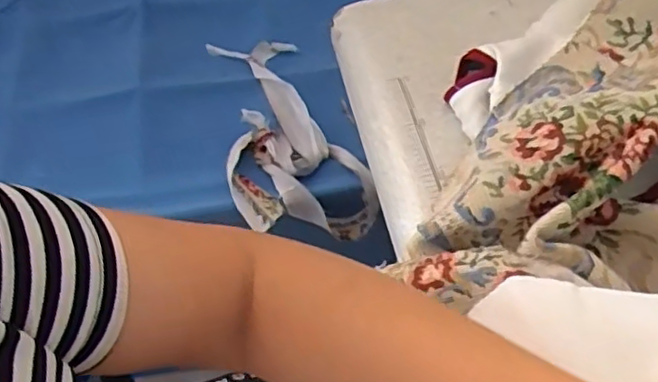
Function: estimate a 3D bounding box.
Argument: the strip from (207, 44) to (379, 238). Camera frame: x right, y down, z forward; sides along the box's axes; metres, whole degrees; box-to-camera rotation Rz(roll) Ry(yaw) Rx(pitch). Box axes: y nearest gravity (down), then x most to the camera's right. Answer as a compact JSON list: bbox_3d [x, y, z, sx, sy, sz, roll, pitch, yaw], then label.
[{"bbox_3d":[-0.059,-0.070,0.759,0.153,0.031,0.337,-19,60,-7],"label":"strip"}]

